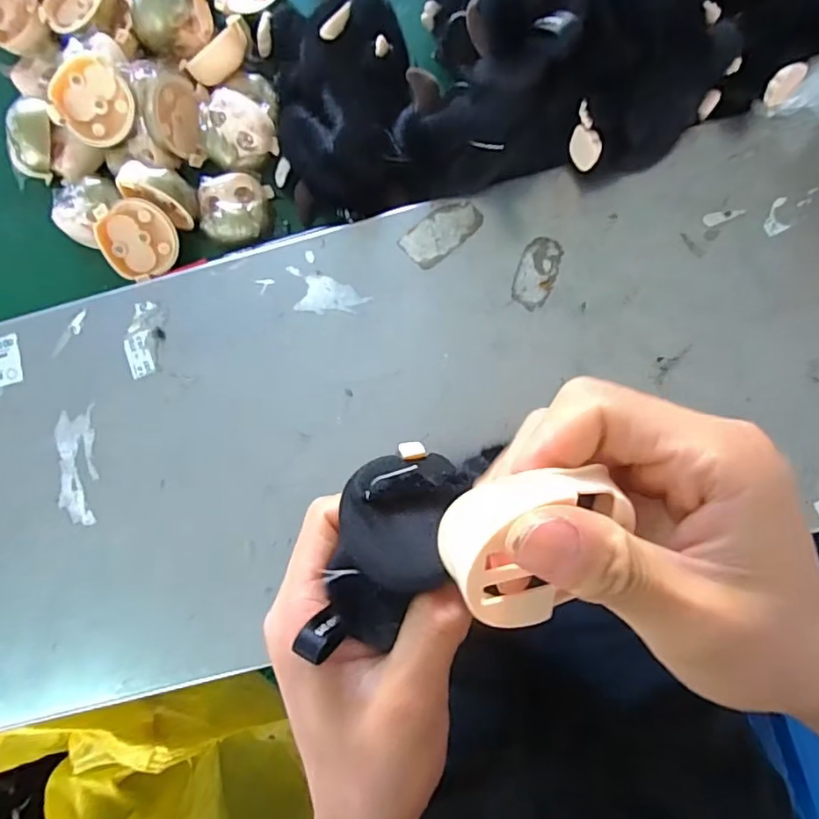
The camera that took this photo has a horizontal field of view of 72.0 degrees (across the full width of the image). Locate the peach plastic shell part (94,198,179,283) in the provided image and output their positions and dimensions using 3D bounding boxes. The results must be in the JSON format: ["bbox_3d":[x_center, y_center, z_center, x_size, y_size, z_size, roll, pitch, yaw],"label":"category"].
[{"bbox_3d":[-0.176,-0.110,0.366,0.046,0.009,0.049,-22,107,-12],"label":"peach plastic shell part"}]

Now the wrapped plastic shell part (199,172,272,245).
[{"bbox_3d":[-0.115,-0.131,0.370,0.042,0.021,0.044,0,84,5],"label":"wrapped plastic shell part"}]

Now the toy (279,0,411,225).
[{"bbox_3d":[-0.042,-0.189,0.357,0.086,0.046,0.139,-5,84,4],"label":"toy"}]

